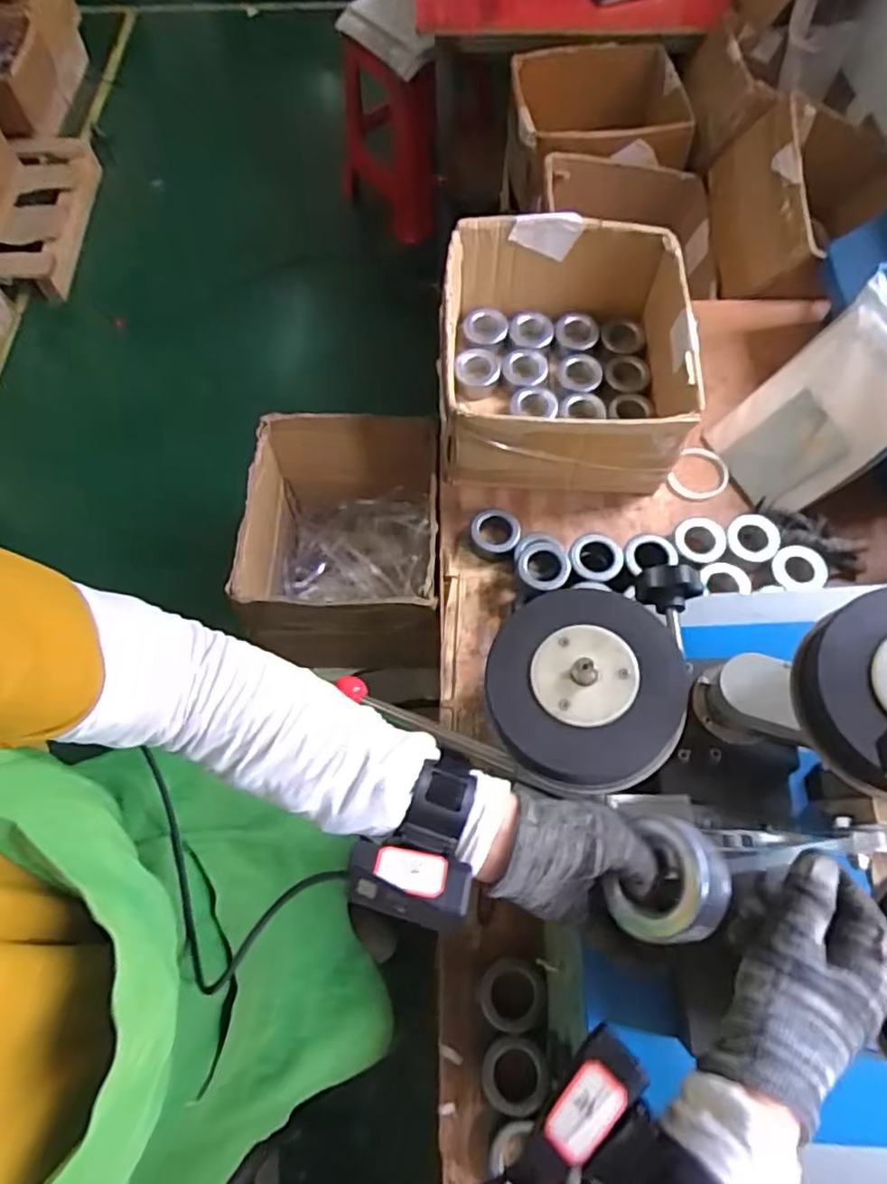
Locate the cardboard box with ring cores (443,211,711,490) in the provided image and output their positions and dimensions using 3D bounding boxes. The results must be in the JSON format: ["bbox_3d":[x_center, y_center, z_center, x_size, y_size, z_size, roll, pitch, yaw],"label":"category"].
[{"bbox_3d":[0.160,-0.321,0.929,0.322,0.176,0.330,2,67,2],"label":"cardboard box with ring cores"}]

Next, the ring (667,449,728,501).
[{"bbox_3d":[0.374,-0.170,0.964,0.077,0.017,0.084,0,67,1],"label":"ring"}]

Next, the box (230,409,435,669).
[{"bbox_3d":[-0.148,-0.076,1.070,0.280,0.259,0.316,2,67,2],"label":"box"}]

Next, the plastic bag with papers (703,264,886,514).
[{"bbox_3d":[0.503,-0.241,0.876,0.043,0.278,0.189,-3,58,-47],"label":"plastic bag with papers"}]

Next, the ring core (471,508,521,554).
[{"bbox_3d":[0.072,-0.080,0.920,0.067,0.041,0.066,0,67,1],"label":"ring core"}]

